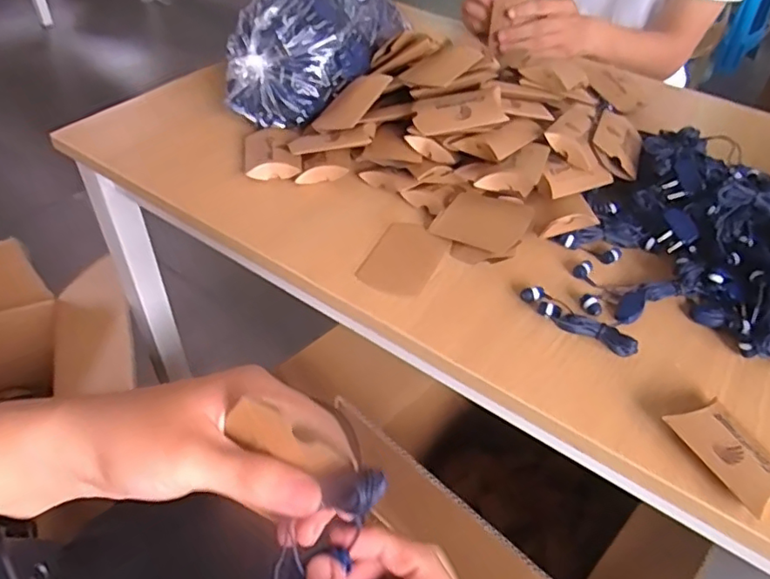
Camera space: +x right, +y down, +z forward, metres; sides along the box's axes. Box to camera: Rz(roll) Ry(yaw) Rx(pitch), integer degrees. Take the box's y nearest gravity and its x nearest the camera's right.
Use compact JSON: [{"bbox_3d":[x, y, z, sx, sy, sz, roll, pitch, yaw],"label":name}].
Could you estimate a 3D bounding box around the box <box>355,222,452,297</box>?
[{"bbox_3d":[0.017,-0.027,0.507,0.058,0.004,0.090,20,47,16],"label":"box"}]

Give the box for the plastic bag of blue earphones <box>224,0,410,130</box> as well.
[{"bbox_3d":[-0.075,-0.269,0.638,0.126,0.119,0.205,21,47,18],"label":"plastic bag of blue earphones"}]

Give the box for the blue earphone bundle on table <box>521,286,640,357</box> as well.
[{"bbox_3d":[0.145,0.024,0.449,0.092,0.014,0.017,33,52,27],"label":"blue earphone bundle on table"}]

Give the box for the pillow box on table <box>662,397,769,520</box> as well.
[{"bbox_3d":[0.223,0.103,0.374,0.048,0.020,0.072,-18,48,-20],"label":"pillow box on table"}]

